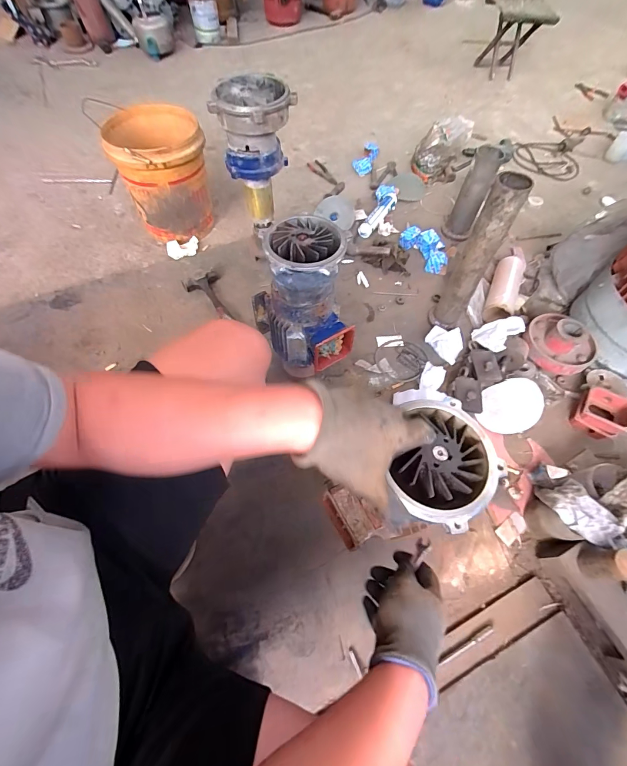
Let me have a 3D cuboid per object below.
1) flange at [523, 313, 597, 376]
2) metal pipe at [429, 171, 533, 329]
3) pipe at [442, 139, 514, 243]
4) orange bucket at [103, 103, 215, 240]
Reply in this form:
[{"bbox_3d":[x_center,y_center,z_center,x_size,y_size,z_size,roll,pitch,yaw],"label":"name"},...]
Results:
[{"bbox_3d":[0.707,-0.122,0.998,0.173,0.078,0.187,-36,67,-19],"label":"flange"},{"bbox_3d":[0.420,-0.313,0.937,0.085,0.444,0.095,27,64,13],"label":"metal pipe"},{"bbox_3d":[0.552,-0.652,1.229,0.112,0.290,0.096,32,64,16],"label":"pipe"},{"bbox_3d":[-0.502,-0.711,1.206,0.289,0.294,0.293,-17,62,-11],"label":"orange bucket"}]

